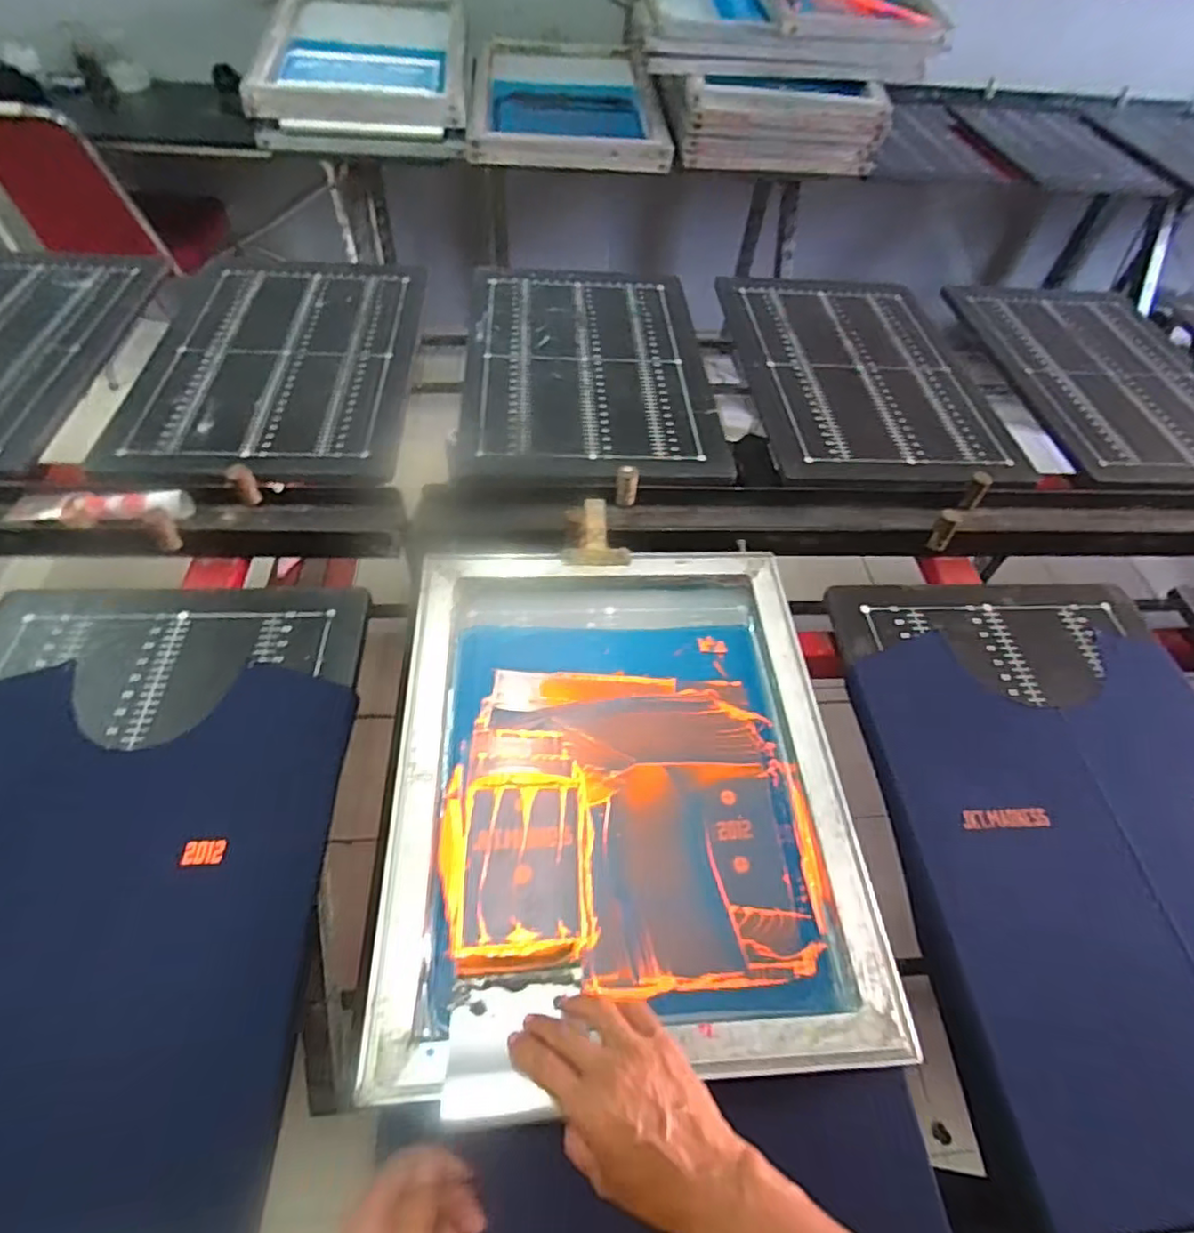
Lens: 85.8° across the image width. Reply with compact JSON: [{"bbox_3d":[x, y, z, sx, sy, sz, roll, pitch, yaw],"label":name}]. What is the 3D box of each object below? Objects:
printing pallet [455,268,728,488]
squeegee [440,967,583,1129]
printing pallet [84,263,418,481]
[{"bbox_3d":[-0.019,-0.423,1.062,0.395,0.027,0.616,0,55,-5],"label":"printing pallet"},{"bbox_3d":[-0.059,0.303,0.460,0.094,0.010,0.100,-2,28,-4],"label":"squeegee"},{"bbox_3d":[-0.498,-0.410,1.021,0.401,0.019,0.598,1,55,-4],"label":"printing pallet"}]

